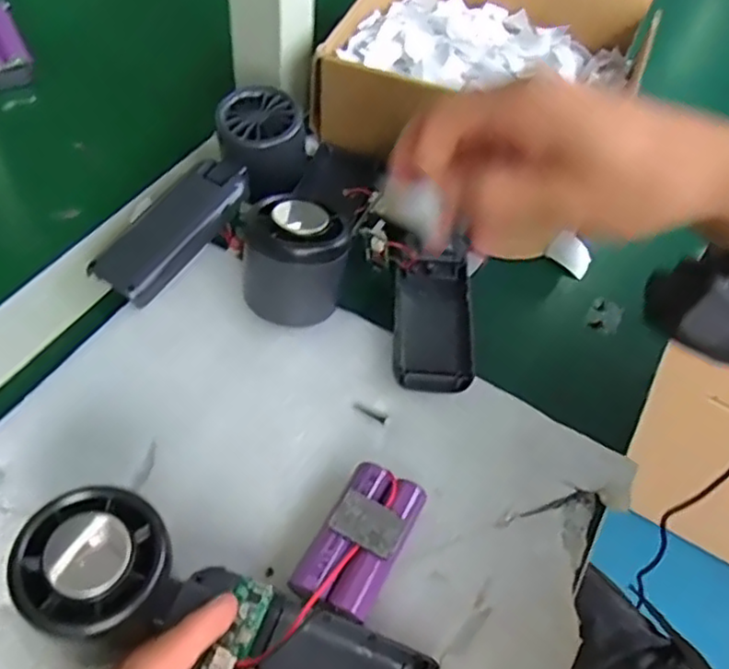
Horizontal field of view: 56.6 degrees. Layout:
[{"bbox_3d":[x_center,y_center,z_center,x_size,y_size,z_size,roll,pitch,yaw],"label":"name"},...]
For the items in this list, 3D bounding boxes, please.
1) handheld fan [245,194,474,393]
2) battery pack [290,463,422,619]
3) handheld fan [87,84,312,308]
[{"bbox_3d":[-0.002,-0.026,0.367,0.123,0.058,0.091,6,53,-1],"label":"handheld fan"},{"bbox_3d":[-0.001,0.092,0.302,0.033,0.024,0.067,25,55,13],"label":"battery pack"},{"bbox_3d":[-0.096,-0.087,0.405,0.050,0.047,0.159,30,56,16],"label":"handheld fan"}]

